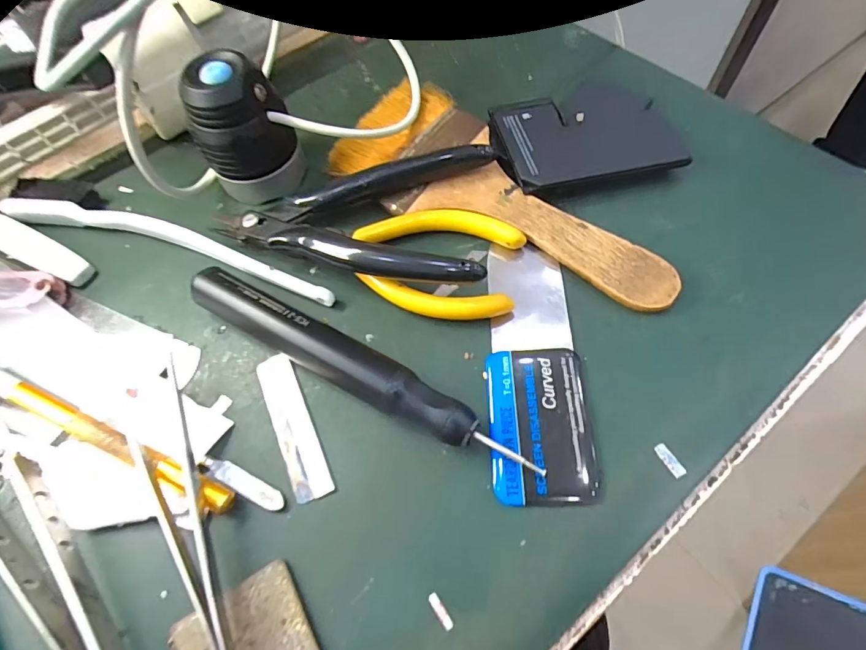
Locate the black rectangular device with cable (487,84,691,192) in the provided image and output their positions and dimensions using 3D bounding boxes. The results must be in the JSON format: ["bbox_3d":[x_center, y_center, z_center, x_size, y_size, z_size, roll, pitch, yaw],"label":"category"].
[{"bbox_3d":[0.069,-0.094,0.221,0.082,0.005,0.067,-11,62,-2],"label":"black rectangular device with cable"}]

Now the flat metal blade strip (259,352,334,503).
[{"bbox_3d":[-0.051,0.035,0.169,0.013,0.004,0.056,-23,63,-9],"label":"flat metal blade strip"}]

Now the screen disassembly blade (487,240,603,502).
[{"bbox_3d":[0.038,0.012,0.175,0.035,0.004,0.102,-1,62,3],"label":"screen disassembly blade"}]

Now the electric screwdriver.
[{"bbox_3d":[-0.031,0.015,0.171,0.142,0.016,0.015,27,67,17],"label":"electric screwdriver"}]

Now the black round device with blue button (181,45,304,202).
[{"bbox_3d":[-0.082,-0.085,0.203,0.039,0.048,0.036,-29,64,-12],"label":"black round device with blue button"}]

